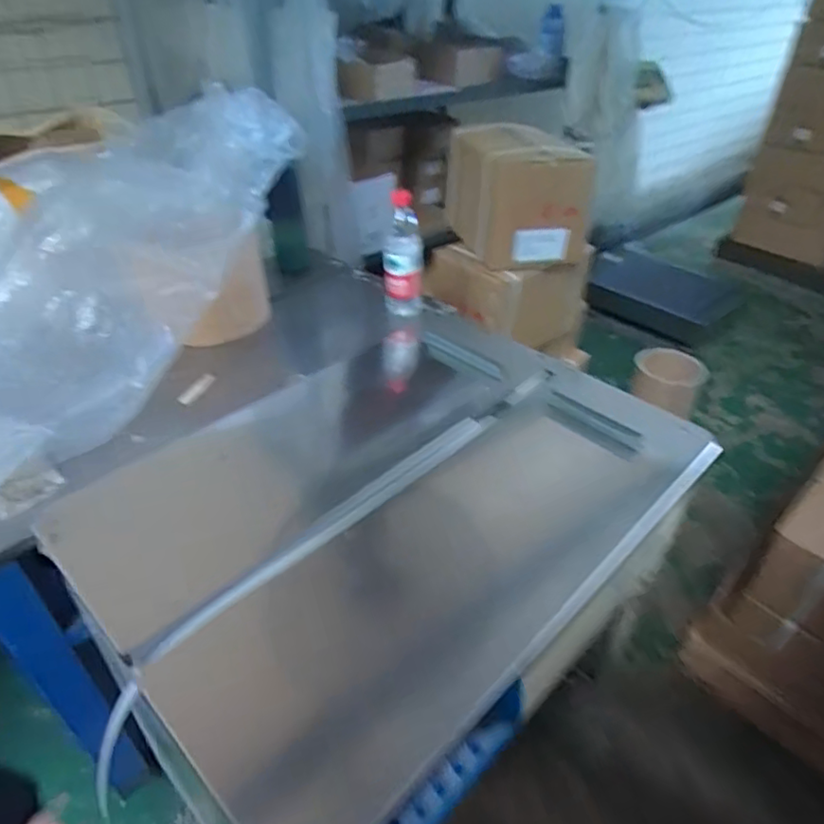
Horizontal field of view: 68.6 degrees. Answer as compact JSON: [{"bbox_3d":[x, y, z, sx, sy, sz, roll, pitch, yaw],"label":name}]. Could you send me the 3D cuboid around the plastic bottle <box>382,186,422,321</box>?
[{"bbox_3d":[-0.017,-0.290,1.131,0.069,0.237,0.070,2,37,4],"label":"plastic bottle"}]

